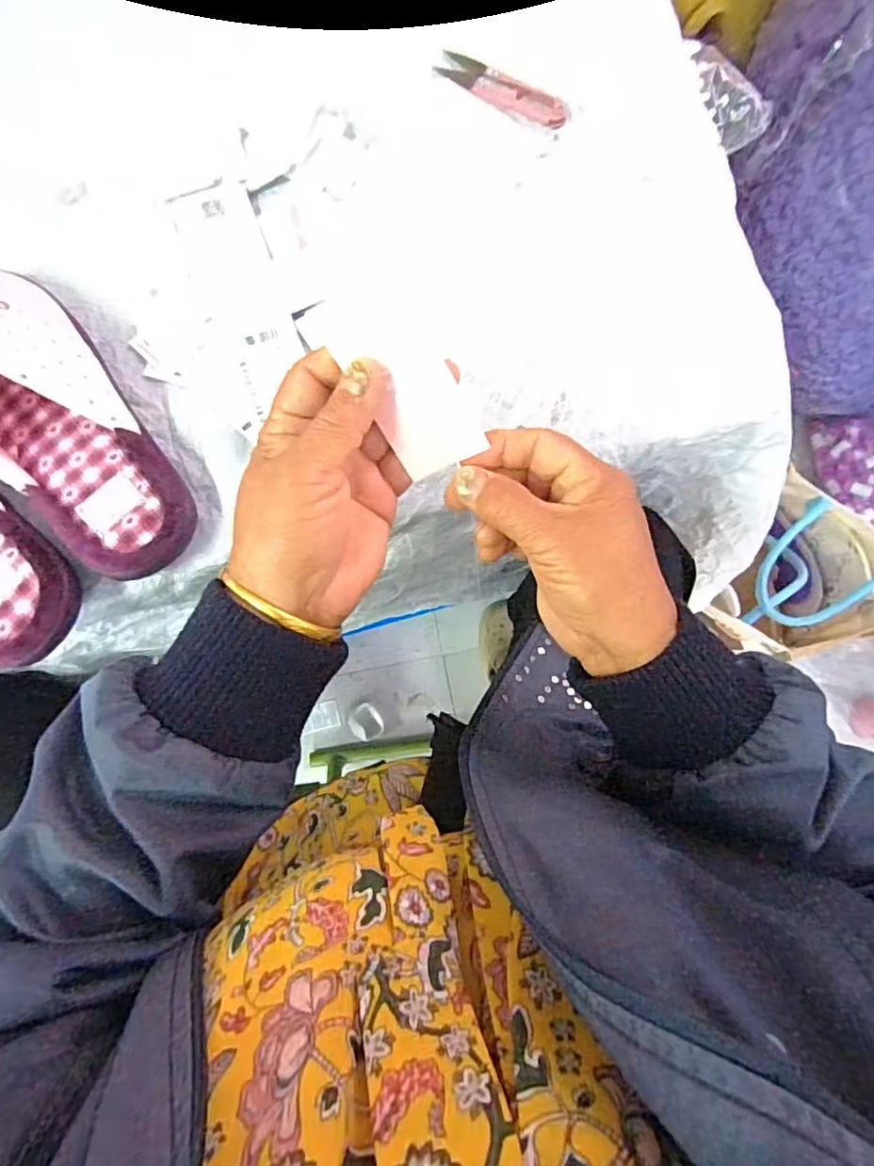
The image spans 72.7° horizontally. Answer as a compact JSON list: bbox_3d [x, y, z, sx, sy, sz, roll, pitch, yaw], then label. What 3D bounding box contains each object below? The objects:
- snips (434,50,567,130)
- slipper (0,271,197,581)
[{"bbox_3d":[0.048,-0.357,0.429,0.104,0.010,0.026,36,82,5],"label":"snips"},{"bbox_3d":[-0.231,-0.096,0.348,0.091,0.080,0.210,-39,83,-6],"label":"slipper"}]

